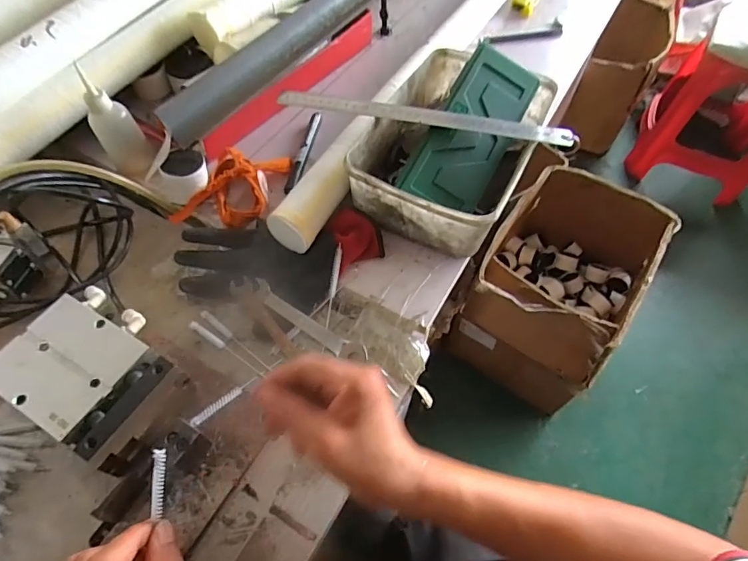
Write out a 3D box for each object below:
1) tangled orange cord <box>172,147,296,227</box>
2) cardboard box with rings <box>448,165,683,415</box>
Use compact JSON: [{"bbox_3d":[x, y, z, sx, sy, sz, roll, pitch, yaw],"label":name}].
[{"bbox_3d":[-0.165,-0.113,0.535,0.106,0.030,0.114,11,57,6],"label":"tangled orange cord"},{"bbox_3d":[0.437,-0.009,1.086,0.317,0.296,0.470,32,62,18],"label":"cardboard box with rings"}]

